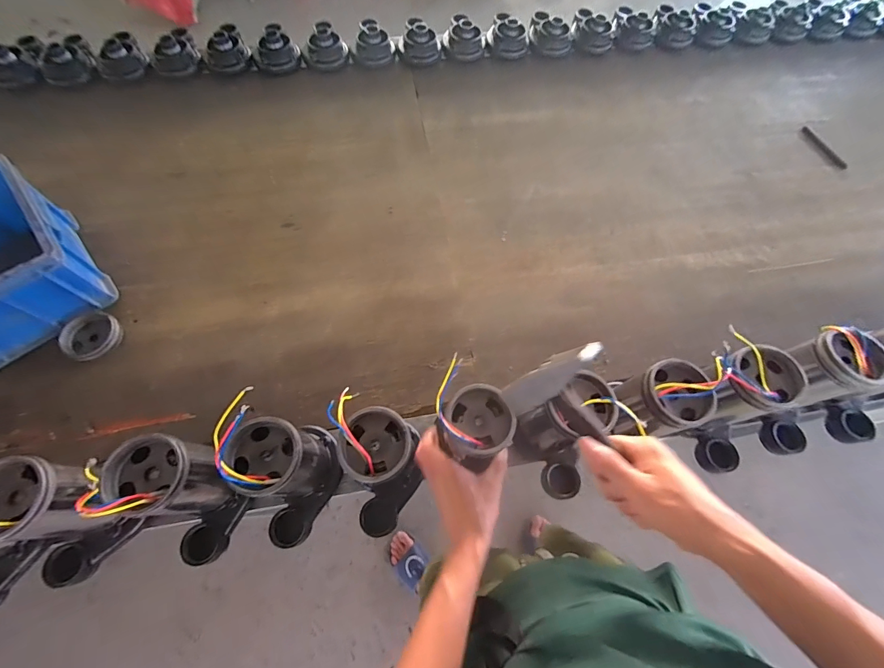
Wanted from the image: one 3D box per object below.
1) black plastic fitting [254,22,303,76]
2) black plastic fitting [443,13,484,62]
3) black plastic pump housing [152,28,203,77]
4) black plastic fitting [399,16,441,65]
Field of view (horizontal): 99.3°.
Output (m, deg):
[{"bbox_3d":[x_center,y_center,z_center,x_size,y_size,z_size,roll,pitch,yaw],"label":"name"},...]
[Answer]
[{"bbox_3d":[-0.445,-0.762,1.000,0.115,0.076,0.108,-19,69,-10],"label":"black plastic fitting"},{"bbox_3d":[0.063,-0.839,1.062,0.120,0.069,0.142,4,66,-1],"label":"black plastic fitting"},{"bbox_3d":[-0.691,-0.728,0.978,0.126,0.072,0.100,-20,69,-11],"label":"black plastic pump housing"},{"bbox_3d":[-0.060,-0.810,1.033,0.122,0.071,0.100,0,67,-3],"label":"black plastic fitting"}]

